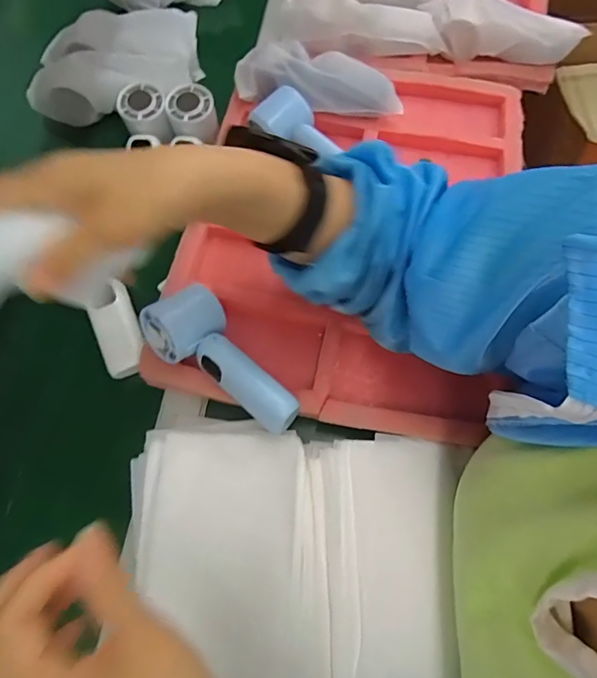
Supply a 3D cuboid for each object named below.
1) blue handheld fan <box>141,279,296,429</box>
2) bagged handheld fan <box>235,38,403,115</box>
[{"bbox_3d":[-0.066,0.024,0.397,0.064,0.055,0.147,-39,74,-16],"label":"blue handheld fan"},{"bbox_3d":[0.021,-0.292,0.528,0.186,0.049,0.061,9,68,2],"label":"bagged handheld fan"}]

